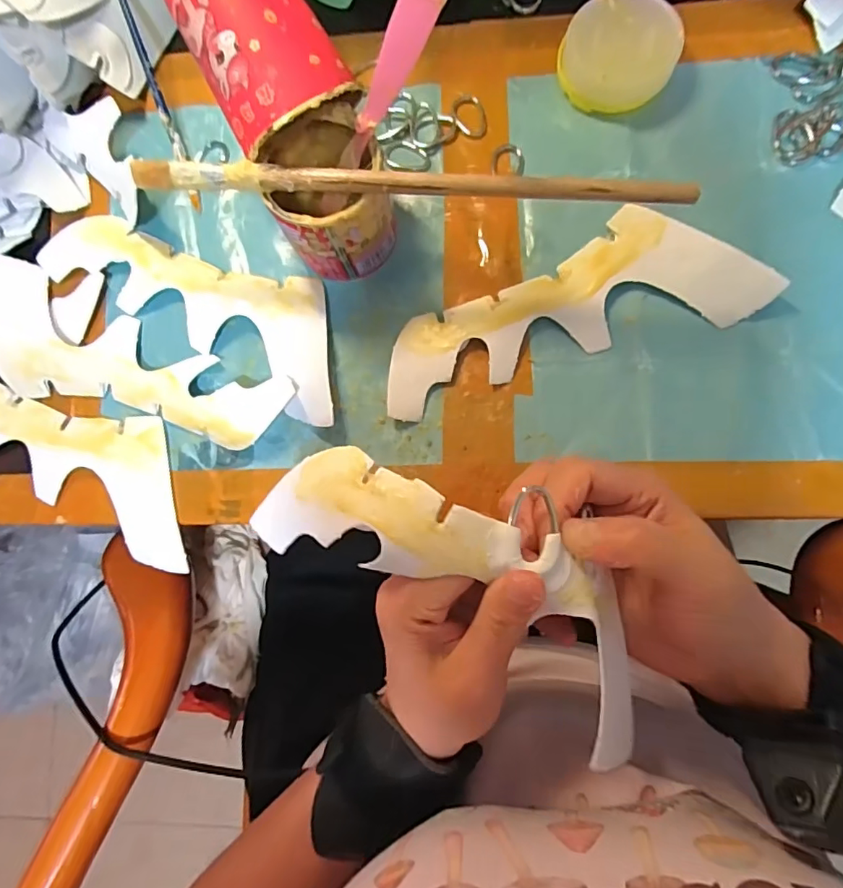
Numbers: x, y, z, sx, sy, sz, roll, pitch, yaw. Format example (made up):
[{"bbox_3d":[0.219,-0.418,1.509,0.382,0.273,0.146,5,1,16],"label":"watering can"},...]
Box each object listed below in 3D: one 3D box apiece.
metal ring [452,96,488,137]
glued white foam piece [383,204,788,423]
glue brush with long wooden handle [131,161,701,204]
[{"bbox_3d":[0.030,-0.203,0.322,0.020,0.005,0.027,-14,84,3],"label":"metal ring"},{"bbox_3d":[0.081,-0.077,0.302,0.218,0.015,0.075,-21,84,2],"label":"glued white foam piece"},{"bbox_3d":[-0.008,-0.123,0.243,0.262,0.009,0.010,4,84,4],"label":"glue brush with long wooden handle"}]

